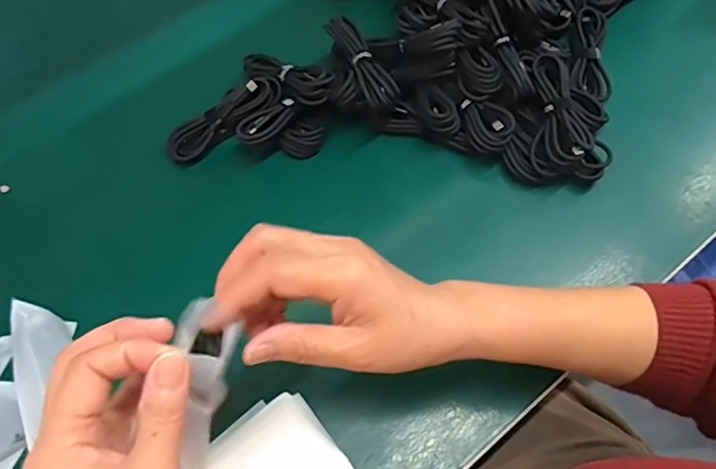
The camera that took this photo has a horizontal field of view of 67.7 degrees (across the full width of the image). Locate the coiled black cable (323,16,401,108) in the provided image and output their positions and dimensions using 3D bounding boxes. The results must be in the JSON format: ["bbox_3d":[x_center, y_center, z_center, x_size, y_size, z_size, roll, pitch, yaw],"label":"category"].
[{"bbox_3d":[0.006,-0.154,0.481,0.034,0.023,0.102,-23,65,-9],"label":"coiled black cable"}]

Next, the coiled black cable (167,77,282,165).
[{"bbox_3d":[-0.126,-0.109,0.489,0.115,0.022,0.035,-35,70,2],"label":"coiled black cable"}]

